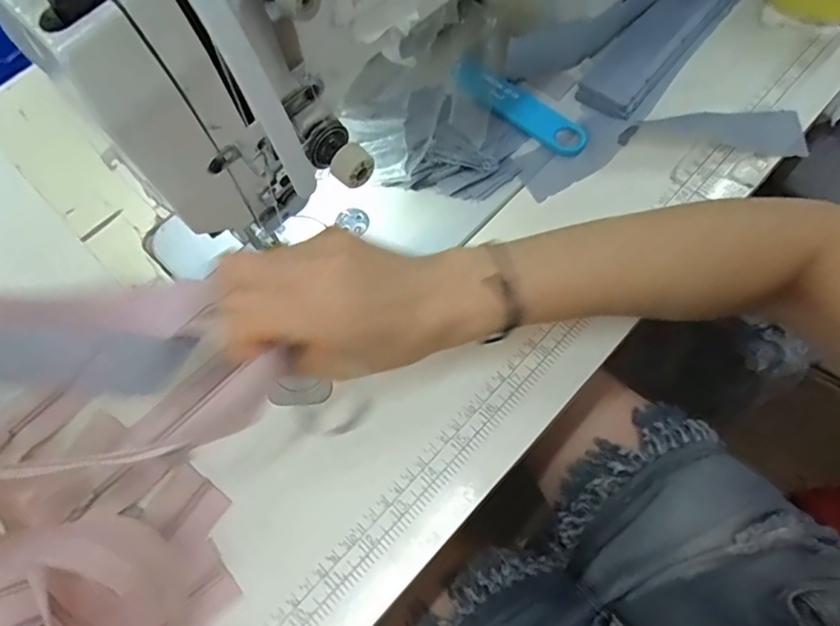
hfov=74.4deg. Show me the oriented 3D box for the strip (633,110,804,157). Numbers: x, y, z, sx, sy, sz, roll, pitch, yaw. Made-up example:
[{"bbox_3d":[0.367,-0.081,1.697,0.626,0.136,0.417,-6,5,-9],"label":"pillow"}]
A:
[{"bbox_3d":[0.221,-0.134,0.404,0.110,0.014,0.034,6,67,7],"label":"strip"}]

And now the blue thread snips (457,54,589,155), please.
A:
[{"bbox_3d":[0.076,-0.159,0.425,0.117,0.009,0.032,37,74,18],"label":"blue thread snips"}]

